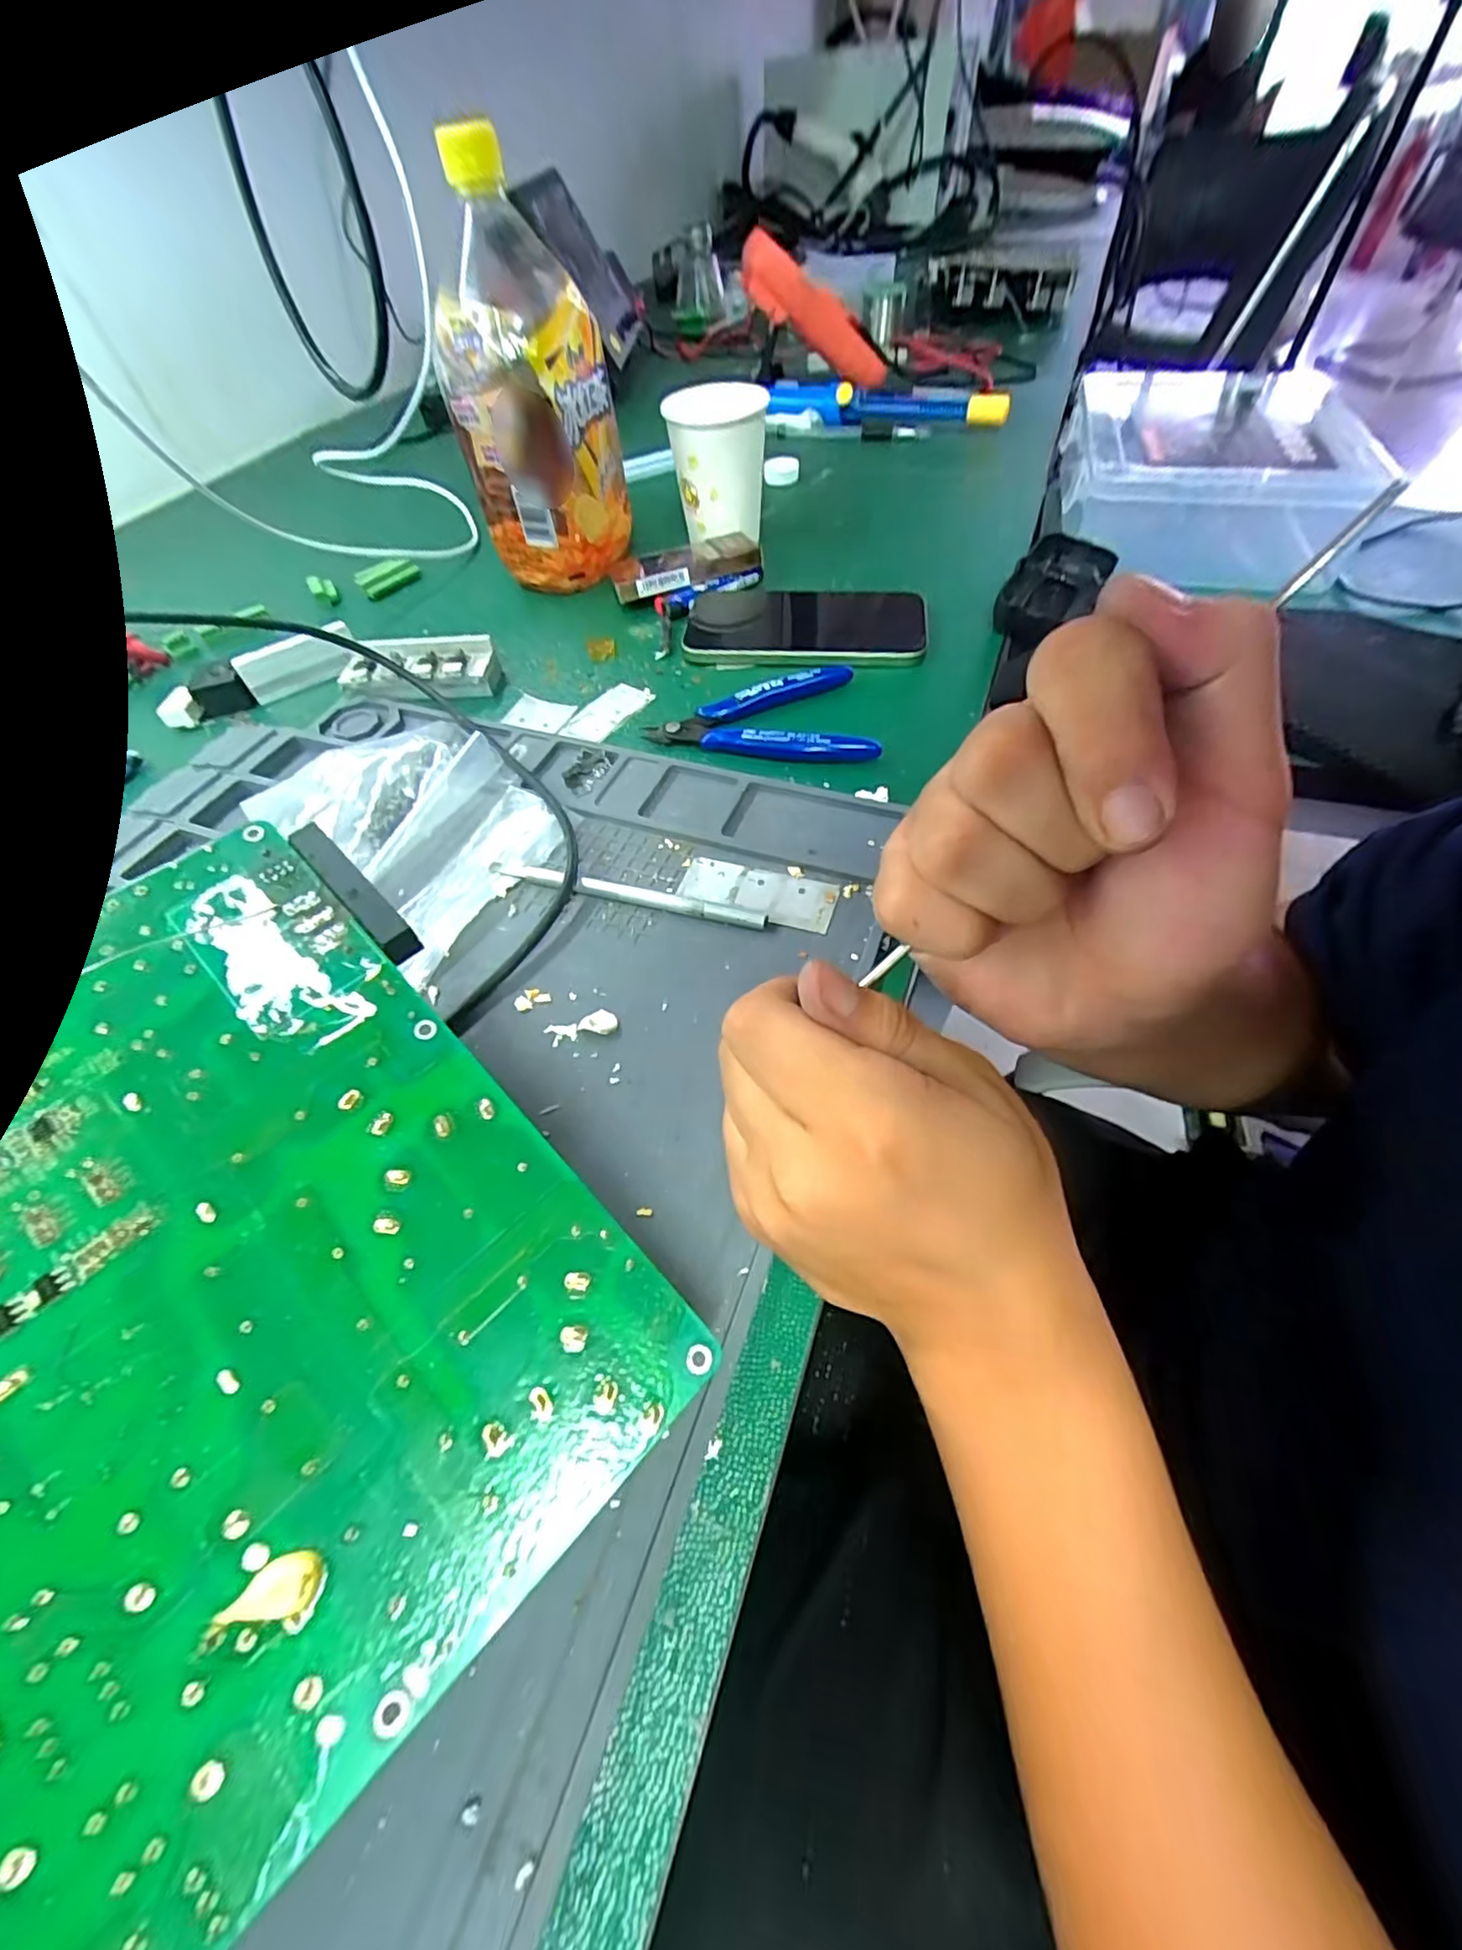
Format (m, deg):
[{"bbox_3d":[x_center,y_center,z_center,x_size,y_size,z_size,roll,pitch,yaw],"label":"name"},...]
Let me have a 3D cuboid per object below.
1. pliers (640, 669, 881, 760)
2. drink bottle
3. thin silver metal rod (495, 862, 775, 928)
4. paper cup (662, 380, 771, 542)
[{"bbox_3d":[0.018,-0.146,0.348,0.121,0.012,0.072,5,56,8],"label":"pliers"},{"bbox_3d":[-0.124,-0.354,0.399,0.099,0.190,0.084,-7,55,-1],"label":"drink bottle"},{"bbox_3d":[-0.047,-0.036,0.281,0.129,0.006,0.008,12,57,13],"label":"thin silver metal rod"},{"bbox_3d":[-0.008,-0.352,0.448,0.064,0.085,0.063,1,55,5],"label":"paper cup"}]

